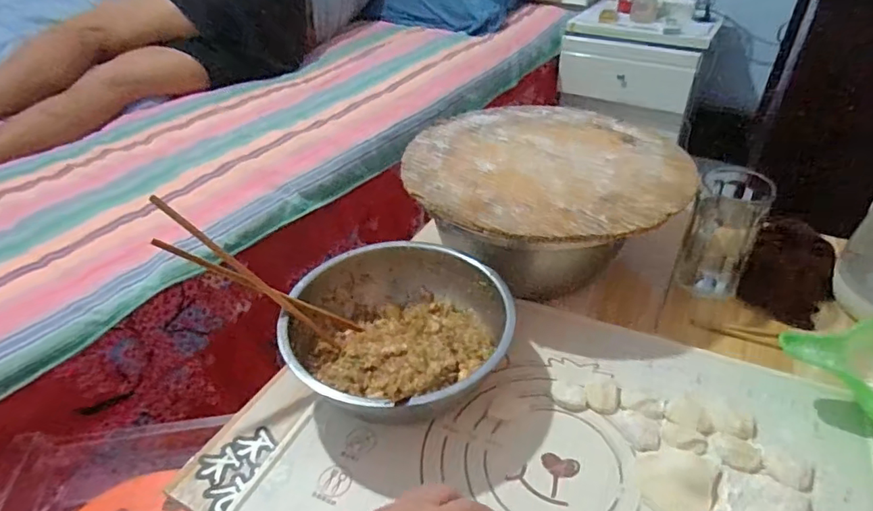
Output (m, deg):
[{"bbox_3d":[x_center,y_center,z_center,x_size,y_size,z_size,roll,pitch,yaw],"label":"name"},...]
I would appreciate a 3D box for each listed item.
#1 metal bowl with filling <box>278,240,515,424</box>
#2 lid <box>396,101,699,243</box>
[{"bbox_3d":[-0.039,0.079,0.551,0.220,0.078,0.224,-1,38,1],"label":"metal bowl with filling"},{"bbox_3d":[0.139,-0.123,0.675,0.339,0.016,0.339,-1,38,1],"label":"lid"}]

